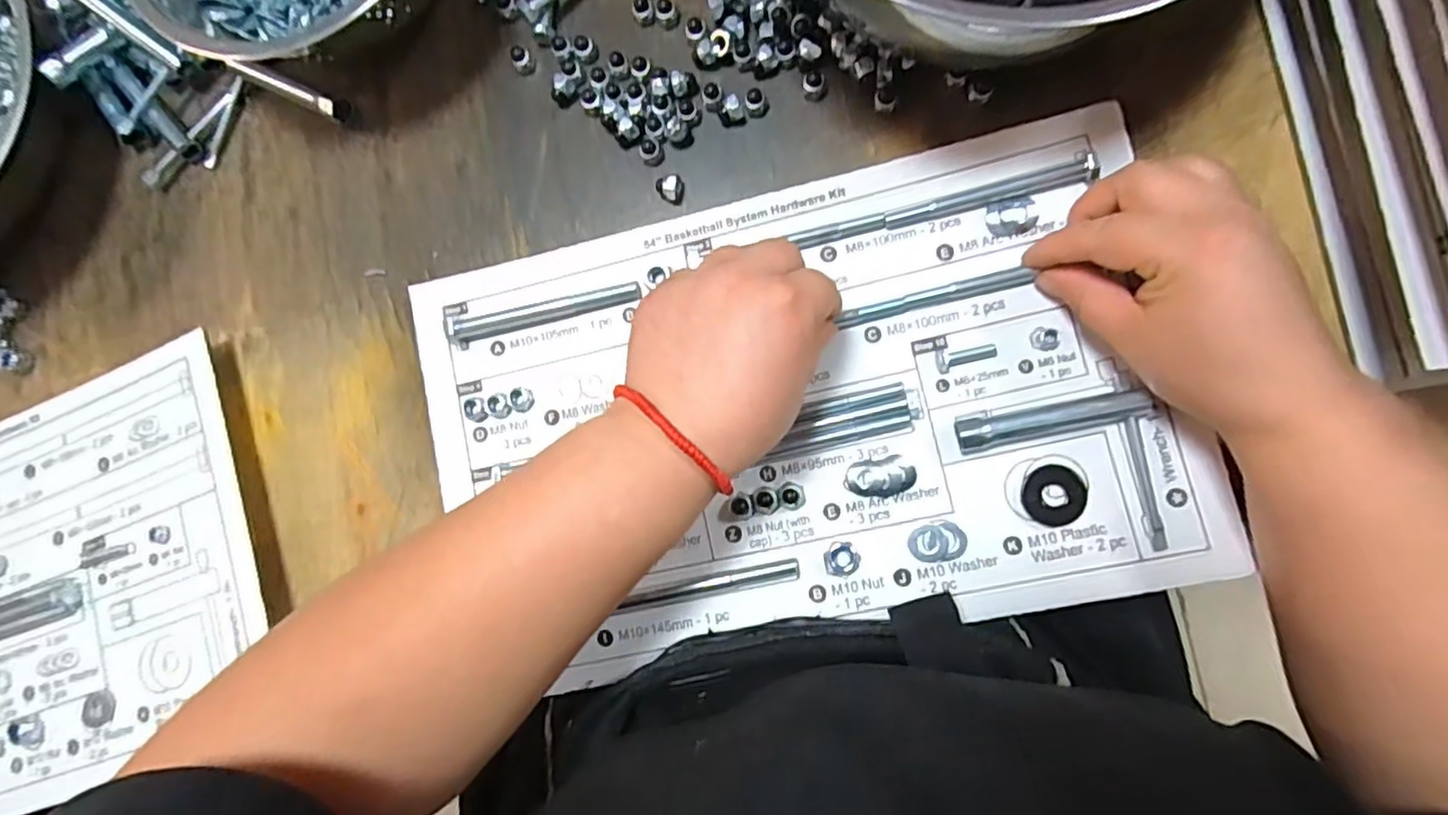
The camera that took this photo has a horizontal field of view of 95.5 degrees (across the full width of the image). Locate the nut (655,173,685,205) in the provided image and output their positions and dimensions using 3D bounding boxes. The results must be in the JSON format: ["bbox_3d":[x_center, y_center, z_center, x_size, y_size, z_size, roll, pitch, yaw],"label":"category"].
[{"bbox_3d":[-0.029,-0.122,0.366,0.014,0.014,0.013,-1,85,9],"label":"nut"}]

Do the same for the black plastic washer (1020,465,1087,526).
[{"bbox_3d":[0.163,0.043,0.324,0.030,0.004,0.029,-1,85,9],"label":"black plastic washer"}]

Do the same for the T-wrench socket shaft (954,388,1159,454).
[{"bbox_3d":[0.162,0.005,0.323,0.091,0.015,0.017,-12,84,8],"label":"T-wrench socket shaft"}]

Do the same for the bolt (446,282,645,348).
[{"bbox_3d":[-0.101,-0.055,0.368,0.110,0.015,0.014,-13,84,8],"label":"bolt"}]

